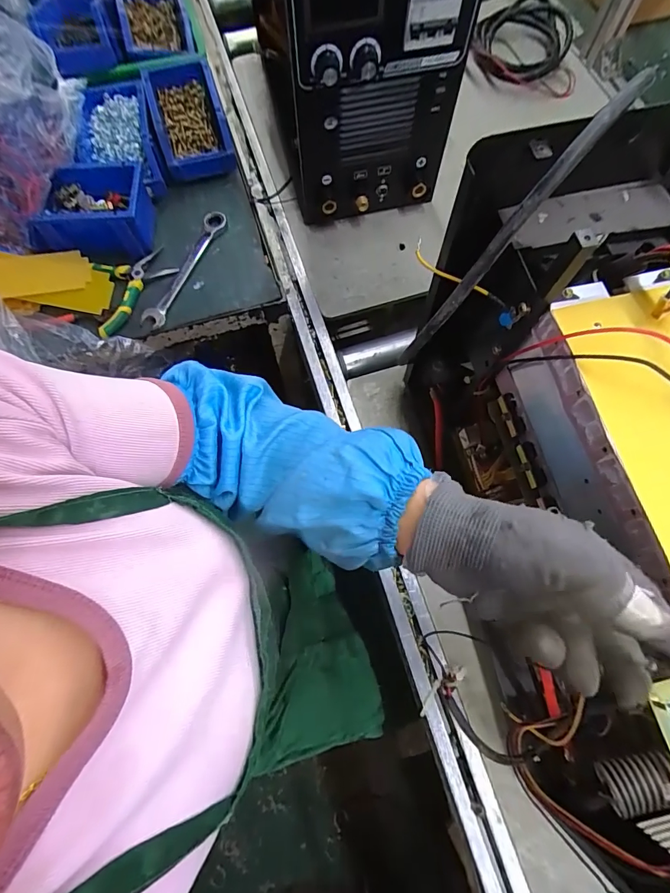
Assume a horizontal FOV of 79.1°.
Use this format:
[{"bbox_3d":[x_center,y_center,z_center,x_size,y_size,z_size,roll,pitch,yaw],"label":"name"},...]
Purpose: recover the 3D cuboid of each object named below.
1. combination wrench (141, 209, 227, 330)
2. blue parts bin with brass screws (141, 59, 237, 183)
[{"bbox_3d":[-0.214,-0.254,0.583,0.032,0.013,0.207,21,73,8],"label":"combination wrench"},{"bbox_3d":[-0.223,-0.500,0.621,0.104,0.060,0.166,-17,72,-4],"label":"blue parts bin with brass screws"}]

